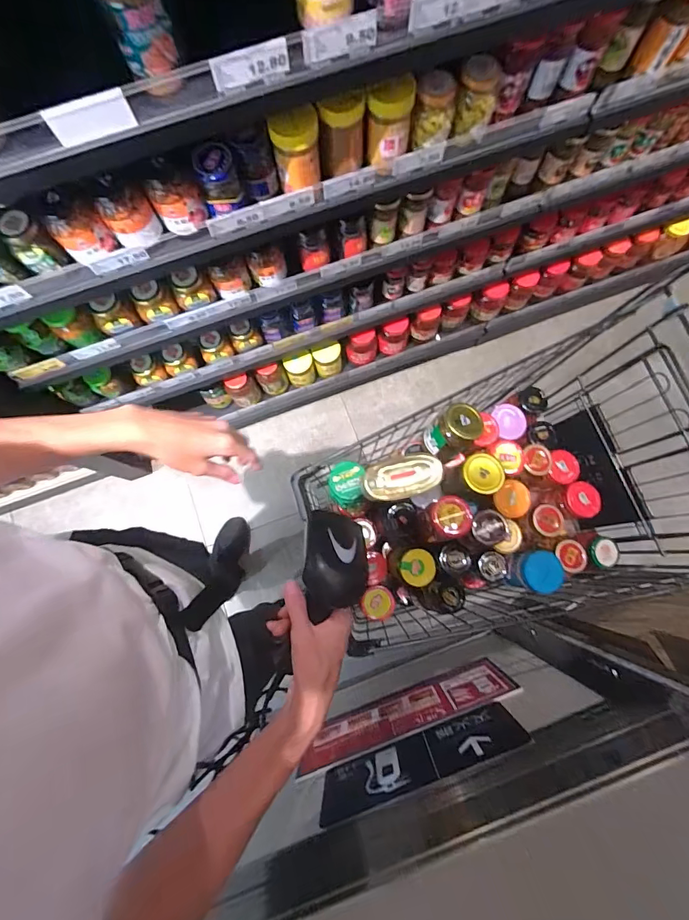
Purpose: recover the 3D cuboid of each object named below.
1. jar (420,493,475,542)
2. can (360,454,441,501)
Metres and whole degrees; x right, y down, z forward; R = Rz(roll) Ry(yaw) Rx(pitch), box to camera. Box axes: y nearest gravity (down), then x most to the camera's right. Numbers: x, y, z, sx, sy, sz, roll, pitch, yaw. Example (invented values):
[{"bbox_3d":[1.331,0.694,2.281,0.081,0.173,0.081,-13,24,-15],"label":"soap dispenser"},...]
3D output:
[{"bbox_3d":[0.168,0.101,0.694,0.062,0.122,0.065,0,78,1],"label":"jar"},{"bbox_3d":[0.098,0.029,0.706,0.133,0.040,0.073,-17,78,-2],"label":"can"}]

